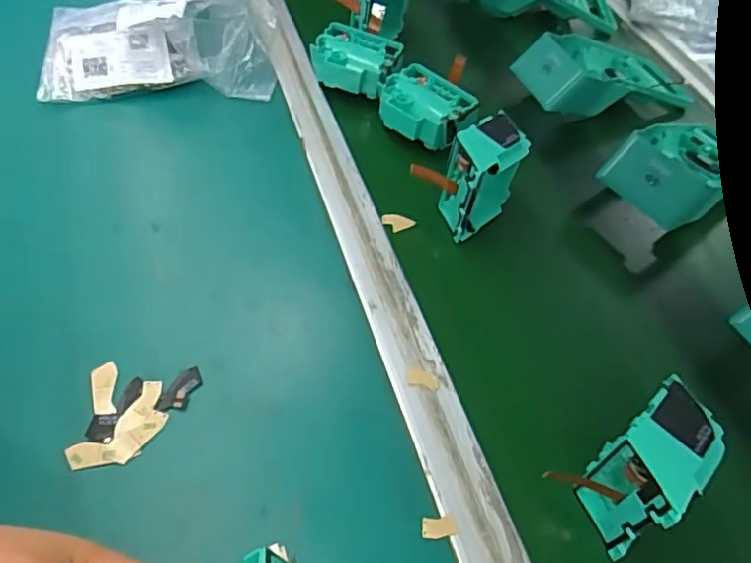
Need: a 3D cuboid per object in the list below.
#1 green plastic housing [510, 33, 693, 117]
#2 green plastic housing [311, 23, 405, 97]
[{"bbox_3d":[0.231,-0.212,0.616,0.177,0.057,0.097,-12,54,-15],"label":"green plastic housing"},{"bbox_3d":[-0.017,-0.205,0.566,0.074,0.037,0.060,21,53,10],"label":"green plastic housing"}]

